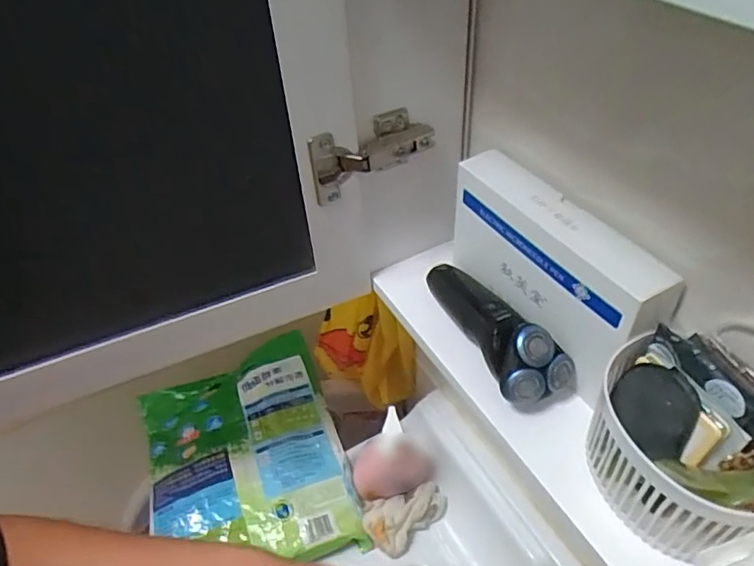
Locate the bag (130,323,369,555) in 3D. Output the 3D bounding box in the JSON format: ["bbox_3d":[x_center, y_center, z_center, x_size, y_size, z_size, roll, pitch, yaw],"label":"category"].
[{"bbox_3d":[-0.182,0.232,0.754,0.253,0.062,0.318,-16,46,-12],"label":"bag"}]

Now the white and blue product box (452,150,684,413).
[{"bbox_3d":[0.124,-0.010,0.437,0.053,0.118,0.201,-26,48,-21],"label":"white and blue product box"}]

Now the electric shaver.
[{"bbox_3d":[0.091,0.026,0.449,0.054,0.050,0.157,-20,46,-15],"label":"electric shaver"}]

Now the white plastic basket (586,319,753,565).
[{"bbox_3d":[0.192,0.092,0.336,0.104,0.102,0.119,-20,46,-15],"label":"white plastic basket"}]

